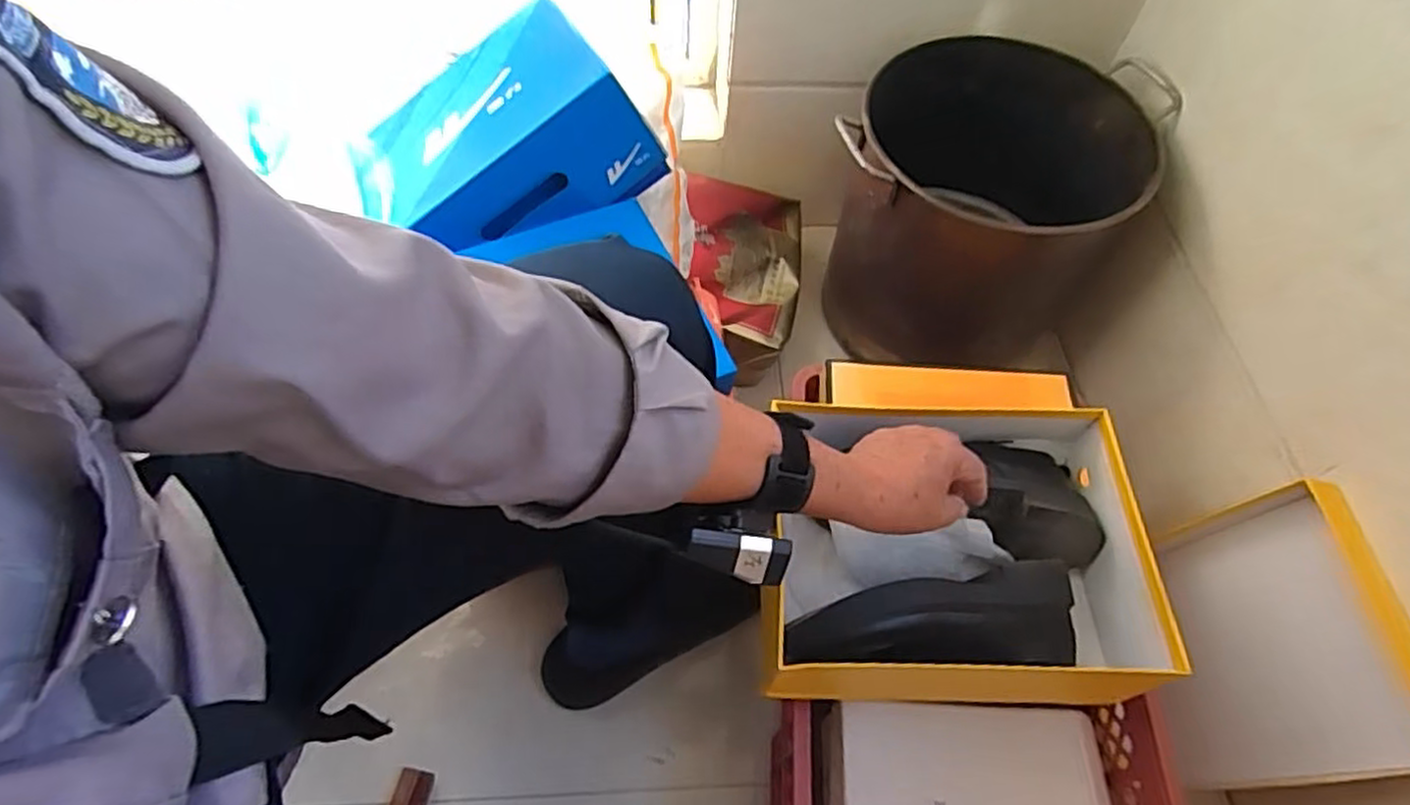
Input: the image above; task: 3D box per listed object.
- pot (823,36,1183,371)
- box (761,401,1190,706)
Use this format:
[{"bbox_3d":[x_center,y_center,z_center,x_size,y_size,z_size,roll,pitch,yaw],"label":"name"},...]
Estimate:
[{"bbox_3d":[0.335,-0.242,0.927,0.308,0.282,0.302,1,59,-2],"label":"pot"},{"bbox_3d":[0.211,0.121,0.610,0.315,0.100,0.229,2,59,-2],"label":"box"}]

